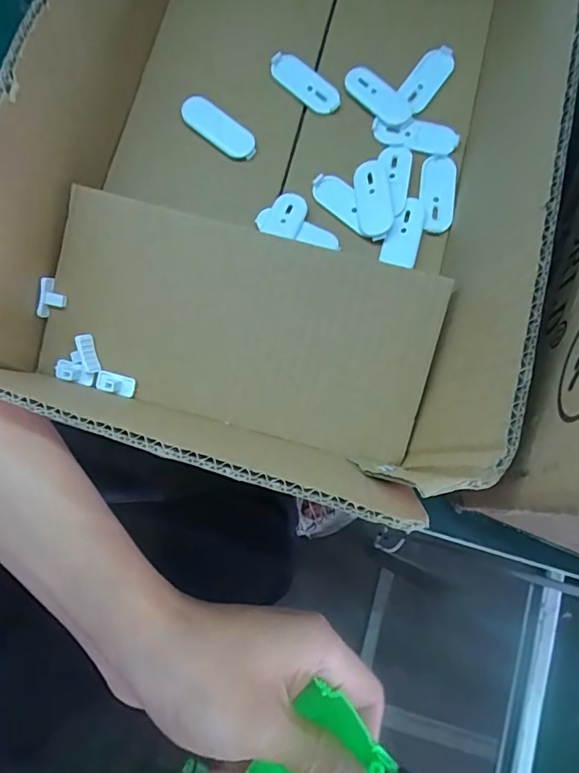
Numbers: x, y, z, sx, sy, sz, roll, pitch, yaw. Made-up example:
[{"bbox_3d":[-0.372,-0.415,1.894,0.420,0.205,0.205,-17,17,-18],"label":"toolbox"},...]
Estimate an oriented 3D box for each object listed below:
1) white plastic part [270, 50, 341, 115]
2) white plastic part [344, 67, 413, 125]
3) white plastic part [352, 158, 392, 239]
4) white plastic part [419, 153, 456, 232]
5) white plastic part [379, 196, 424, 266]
[{"bbox_3d":[0.010,-0.186,0.306,0.019,0.006,0.050,-44,81,-10],"label":"white plastic part"},{"bbox_3d":[0.054,-0.175,0.300,0.020,0.004,0.046,-39,81,-9],"label":"white plastic part"},{"bbox_3d":[0.048,-0.107,0.283,0.019,0.005,0.047,-4,77,-2],"label":"white plastic part"},{"bbox_3d":[0.085,-0.110,0.285,0.020,0.004,0.049,8,77,1],"label":"white plastic part"},{"bbox_3d":[0.064,-0.087,0.279,0.019,0.004,0.041,15,77,2],"label":"white plastic part"}]

